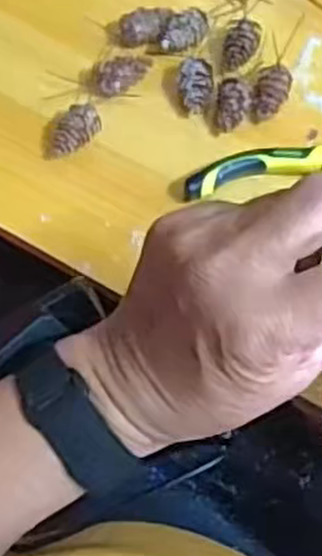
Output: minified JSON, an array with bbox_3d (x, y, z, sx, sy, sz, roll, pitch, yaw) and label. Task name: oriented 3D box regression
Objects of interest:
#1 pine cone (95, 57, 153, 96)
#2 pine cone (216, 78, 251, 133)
[{"bbox_3d":[-0.023,-0.128,0.498,0.037,0.021,0.017,-14,68,-9],"label":"pine cone"},{"bbox_3d":[0.045,-0.107,0.496,0.019,0.019,0.029,3,67,-2],"label":"pine cone"}]

